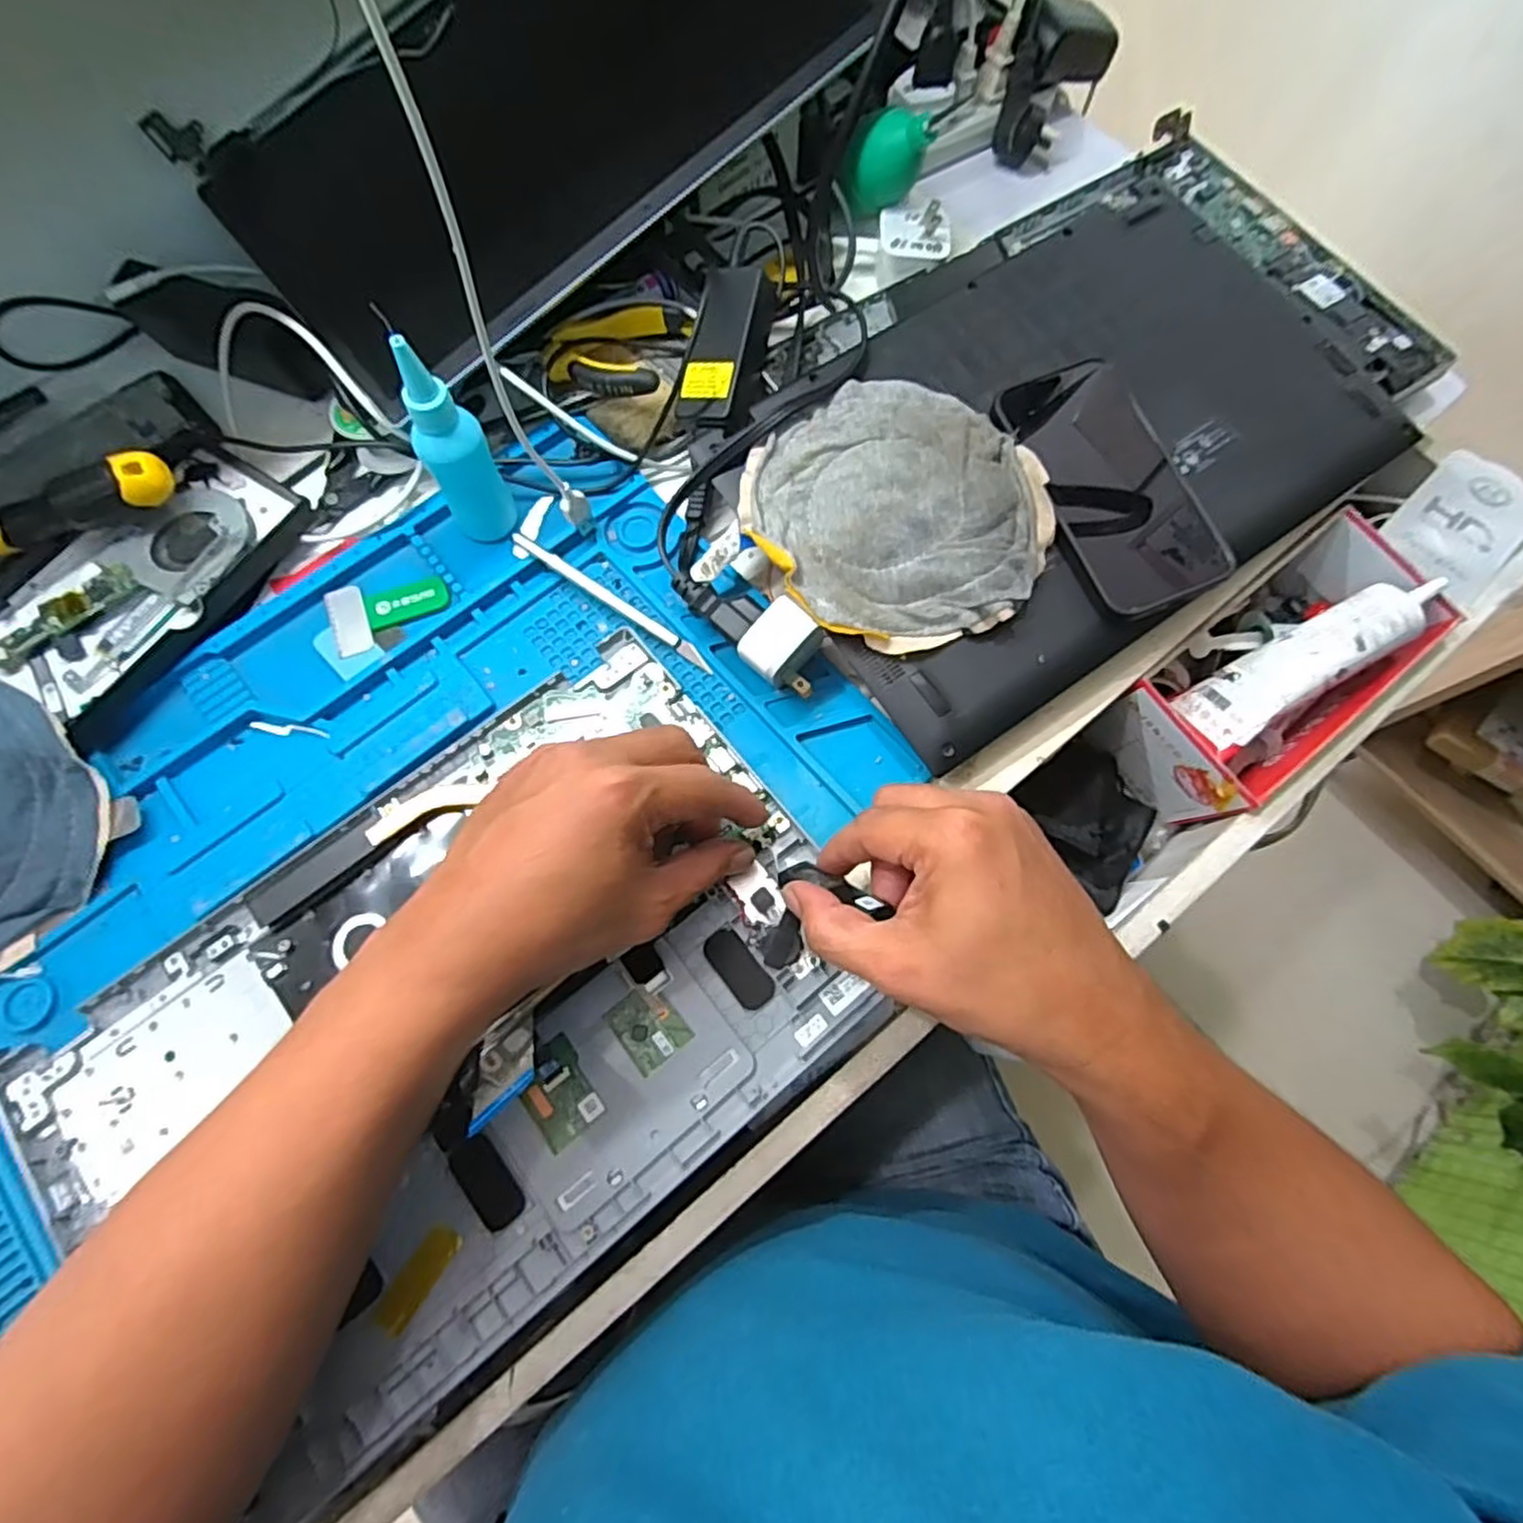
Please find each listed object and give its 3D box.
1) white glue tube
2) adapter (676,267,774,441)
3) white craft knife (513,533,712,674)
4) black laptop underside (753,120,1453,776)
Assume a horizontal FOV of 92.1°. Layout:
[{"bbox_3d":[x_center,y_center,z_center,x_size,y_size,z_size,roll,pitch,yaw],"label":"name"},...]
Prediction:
[{"bbox_3d":[0.310,-0.059,0.412,0.142,0.023,0.039,-33,74,8],"label":"white glue tube"},{"bbox_3d":[-0.021,-0.238,0.431,0.041,0.029,0.093,11,87,17],"label":"adapter"},{"bbox_3d":[-0.083,-0.091,0.412,0.133,0.012,0.008,33,74,10],"label":"white craft knife"},{"bbox_3d":[0.191,-0.216,0.437,0.432,0.047,0.269,-34,75,-11],"label":"black laptop underside"}]

